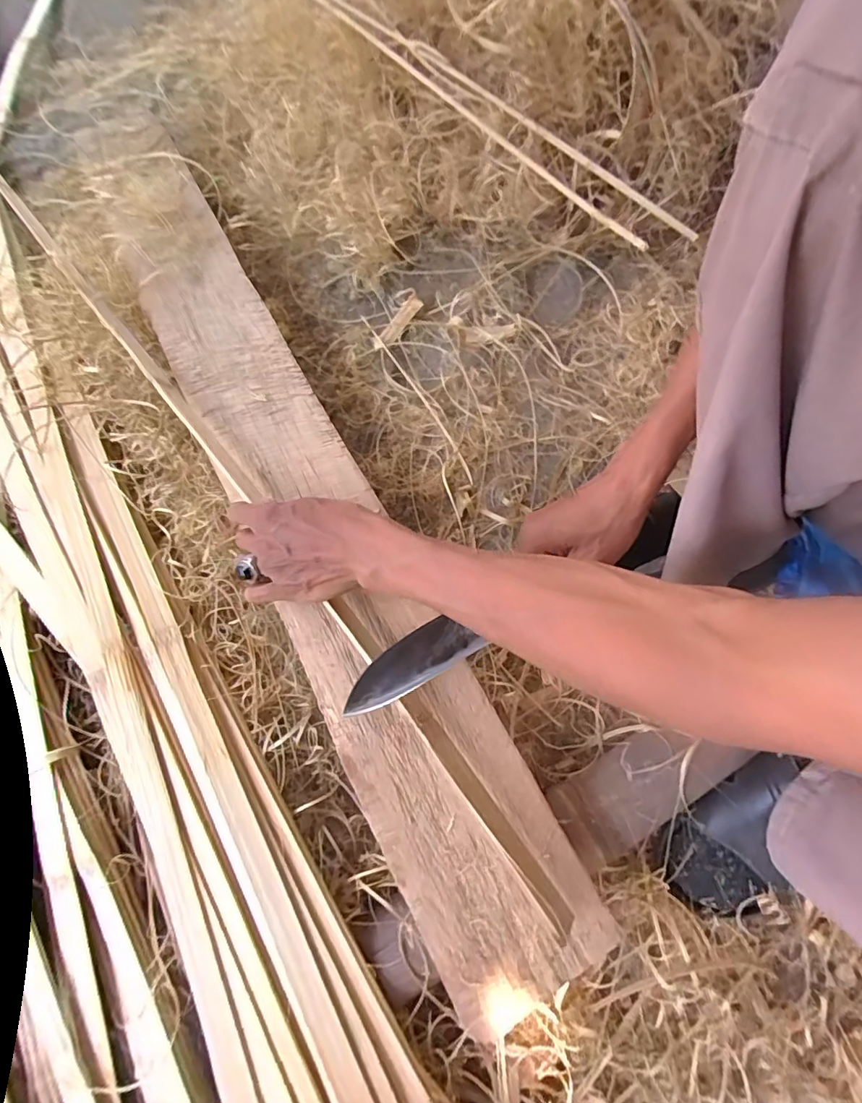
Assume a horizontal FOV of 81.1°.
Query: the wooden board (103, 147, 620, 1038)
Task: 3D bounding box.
[{"bbox_3d":[-0.148,-0.097,0.481,0.126,0.052,0.926,-28,73,-6],"label":"wooden board"}]

